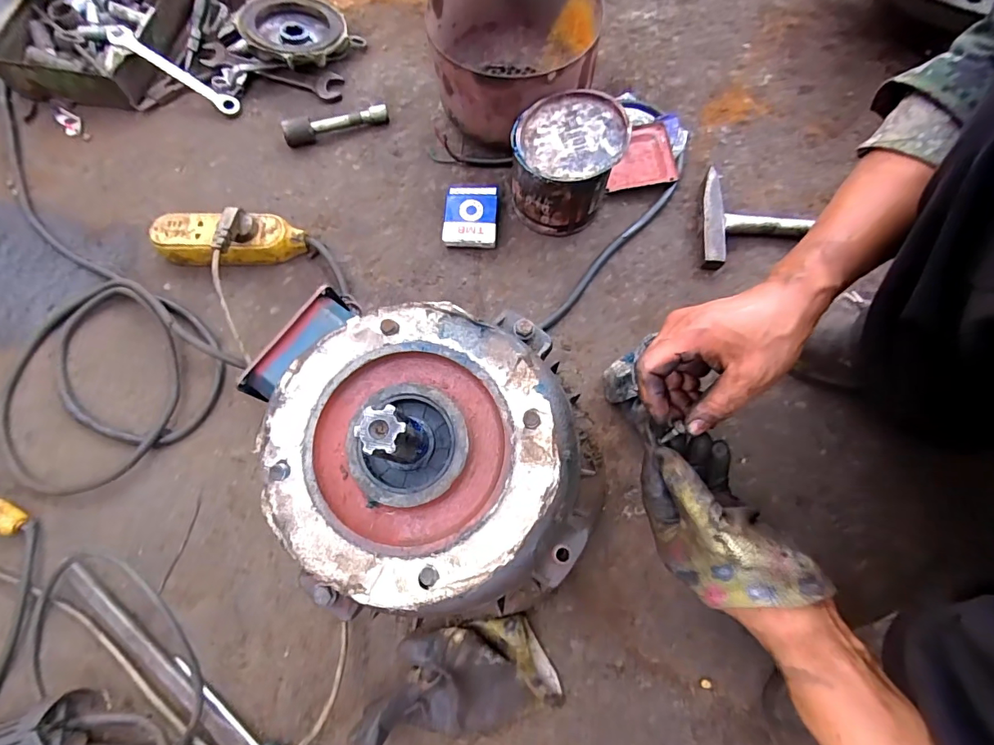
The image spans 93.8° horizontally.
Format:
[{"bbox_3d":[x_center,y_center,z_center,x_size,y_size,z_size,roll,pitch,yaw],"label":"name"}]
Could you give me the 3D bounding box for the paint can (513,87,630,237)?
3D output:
[{"bbox_3d":[0.082,-0.251,0.563,0.126,0.101,0.121,0,73,1],"label":"paint can"}]

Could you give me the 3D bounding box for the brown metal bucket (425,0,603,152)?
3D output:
[{"bbox_3d":[0.017,-0.390,0.603,0.202,0.129,0.185,0,73,1],"label":"brown metal bucket"}]

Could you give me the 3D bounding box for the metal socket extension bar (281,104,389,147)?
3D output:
[{"bbox_3d":[-0.228,-0.352,0.655,0.146,0.030,0.026,-19,73,-5],"label":"metal socket extension bar"}]

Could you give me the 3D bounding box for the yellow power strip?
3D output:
[{"bbox_3d":[-0.339,-0.170,0.588,0.192,0.050,0.064,2,73,2],"label":"yellow power strip"}]

